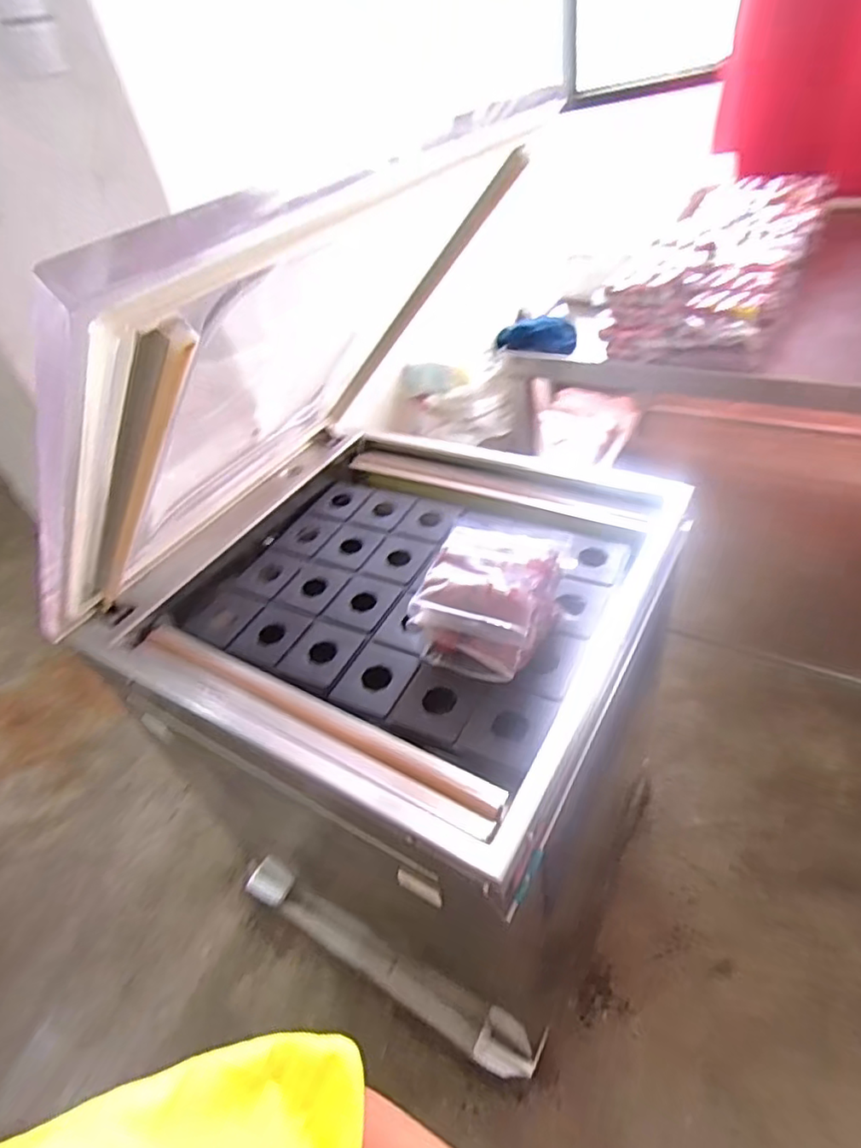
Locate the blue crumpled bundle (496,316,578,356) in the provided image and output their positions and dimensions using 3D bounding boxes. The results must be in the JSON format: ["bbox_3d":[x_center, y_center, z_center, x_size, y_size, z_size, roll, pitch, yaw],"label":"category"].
[{"bbox_3d":[0.217,-0.493,1.236,0.172,0.056,0.085,8,46,21],"label":"blue crumpled bundle"}]

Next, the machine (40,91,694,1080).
[{"bbox_3d":[-0.045,0.133,0.911,0.686,1.223,0.641,12,47,24],"label":"machine"}]

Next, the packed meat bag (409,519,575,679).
[{"bbox_3d":[0.072,0.026,0.689,0.140,0.109,0.175,14,48,26],"label":"packed meat bag"}]

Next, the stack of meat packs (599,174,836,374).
[{"bbox_3d":[0.655,-0.697,1.285,0.305,0.116,0.922,17,49,28],"label":"stack of meat packs"}]

